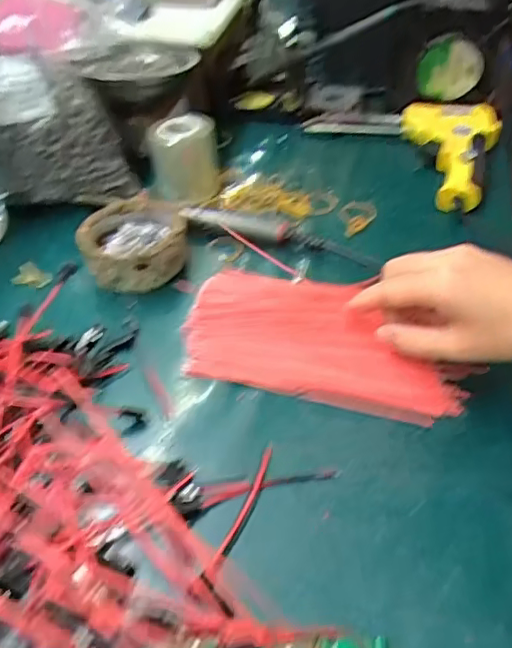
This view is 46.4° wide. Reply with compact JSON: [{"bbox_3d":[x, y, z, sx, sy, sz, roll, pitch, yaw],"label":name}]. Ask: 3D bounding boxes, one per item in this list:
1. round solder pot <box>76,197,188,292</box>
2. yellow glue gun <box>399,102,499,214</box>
[{"bbox_3d":[-0.101,-0.067,0.501,0.083,0.037,0.091,-1,45,1],"label":"round solder pot"},{"bbox_3d":[0.180,-0.164,0.587,0.095,0.042,0.152,16,48,17],"label":"yellow glue gun"}]

